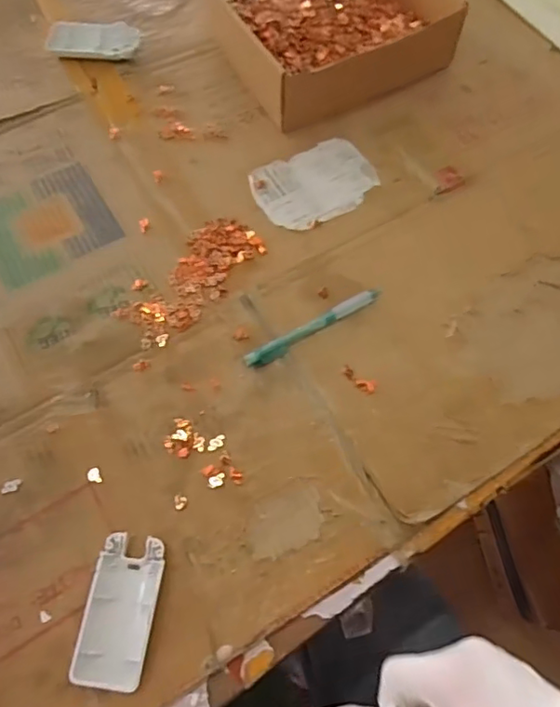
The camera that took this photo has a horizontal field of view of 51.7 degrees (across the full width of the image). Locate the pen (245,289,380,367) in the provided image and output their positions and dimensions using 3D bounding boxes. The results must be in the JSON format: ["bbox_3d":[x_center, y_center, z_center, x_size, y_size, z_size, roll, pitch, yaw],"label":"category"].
[{"bbox_3d":[0.028,-0.021,0.487,0.126,0.013,0.013,-28,70,-13],"label":"pen"}]

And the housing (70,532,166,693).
[{"bbox_3d":[-0.108,0.175,0.397,0.045,0.014,0.093,7,67,2],"label":"housing"}]

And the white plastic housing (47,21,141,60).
[{"bbox_3d":[-0.199,-0.335,0.620,0.095,0.008,0.053,4,67,0],"label":"white plastic housing"}]

